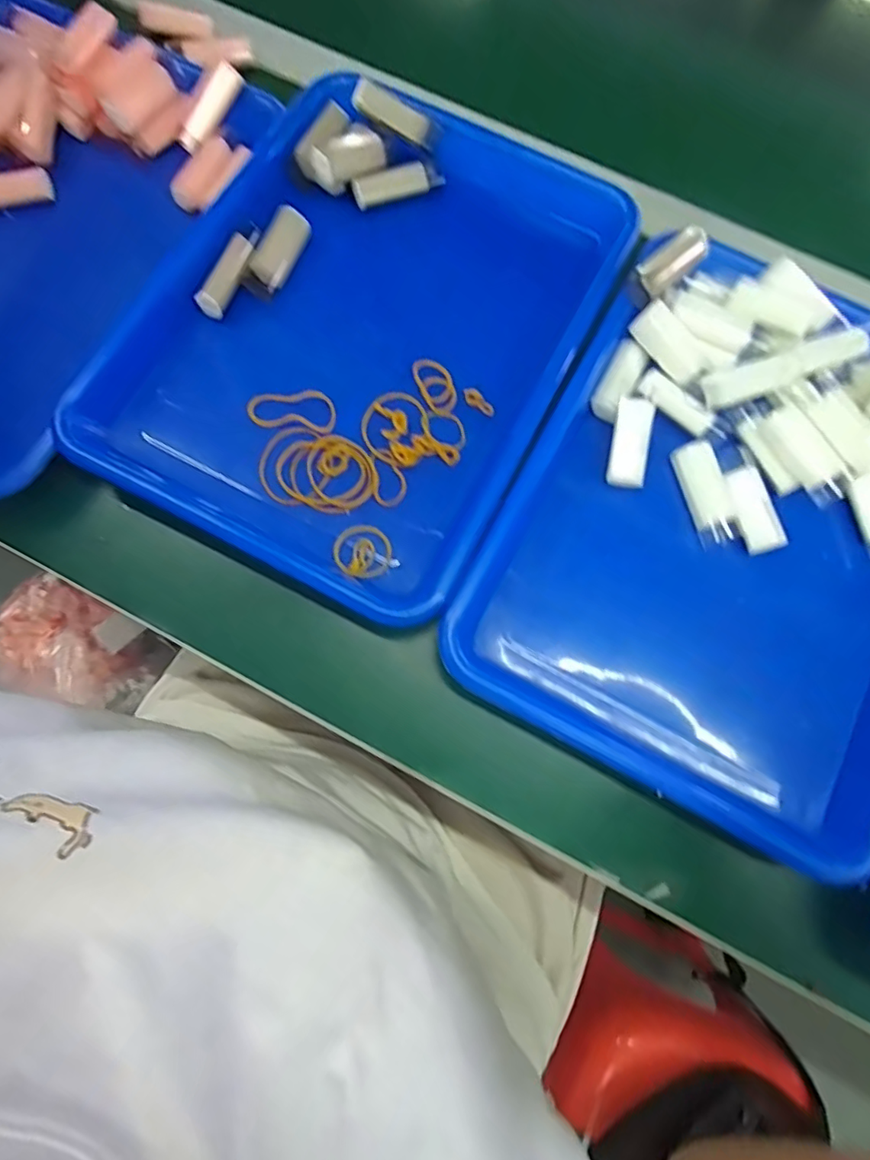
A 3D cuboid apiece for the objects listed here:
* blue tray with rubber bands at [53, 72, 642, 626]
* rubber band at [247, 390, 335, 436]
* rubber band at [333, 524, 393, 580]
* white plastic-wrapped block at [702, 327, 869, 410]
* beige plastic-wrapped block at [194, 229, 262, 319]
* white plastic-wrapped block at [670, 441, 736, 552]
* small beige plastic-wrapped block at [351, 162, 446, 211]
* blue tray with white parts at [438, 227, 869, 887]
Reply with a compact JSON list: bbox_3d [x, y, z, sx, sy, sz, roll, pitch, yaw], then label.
[{"bbox_3d":[-0.040,-0.157,0.342,0.241,0.028,0.314,27,79,5],"label":"blue tray with rubber bands"},{"bbox_3d":[-0.088,-0.106,0.339,0.053,0.005,0.026,10,78,2],"label":"rubber band"},{"bbox_3d":[-0.042,-0.017,0.323,0.033,0.005,0.032,0,78,0],"label":"rubber band"},{"bbox_3d":[0.211,-0.129,0.331,0.098,0.014,0.023,-19,78,-4],"label":"white plastic-wrapped block"},{"bbox_3d":[-0.130,-0.198,0.351,0.014,0.015,0.063,28,79,6],"label":"beige plastic-wrapped block"},{"bbox_3d":[0.163,-0.052,0.329,0.023,0.012,0.060,-17,78,-4],"label":"white plastic-wrapped block"},{"bbox_3d":[-0.025,-0.270,0.377,0.061,0.015,0.016,-16,78,-4],"label":"small beige plastic-wrapped block"},{"bbox_3d":[0.179,-0.035,0.323,0.248,0.036,0.325,28,79,6],"label":"blue tray with white parts"}]

